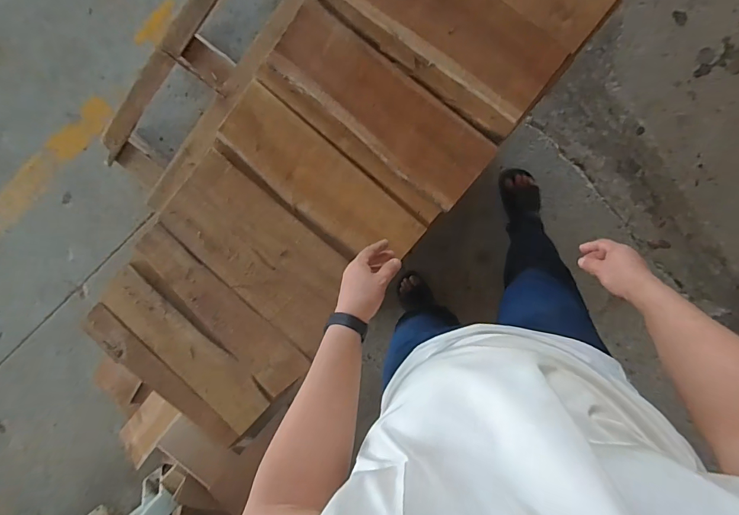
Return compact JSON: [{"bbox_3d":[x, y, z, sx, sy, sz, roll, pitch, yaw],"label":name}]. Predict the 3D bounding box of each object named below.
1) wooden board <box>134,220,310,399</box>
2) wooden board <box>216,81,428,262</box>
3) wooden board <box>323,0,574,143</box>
[{"bbox_3d":[-0.354,0.116,0.946,0.474,0.023,0.127,44,102,0],"label":"wooden board"},{"bbox_3d":[-0.111,-0.155,0.866,0.468,0.030,0.160,41,102,1],"label":"wooden board"},{"bbox_3d":[0.124,-0.454,0.767,0.489,0.027,0.197,38,102,1],"label":"wooden board"}]

